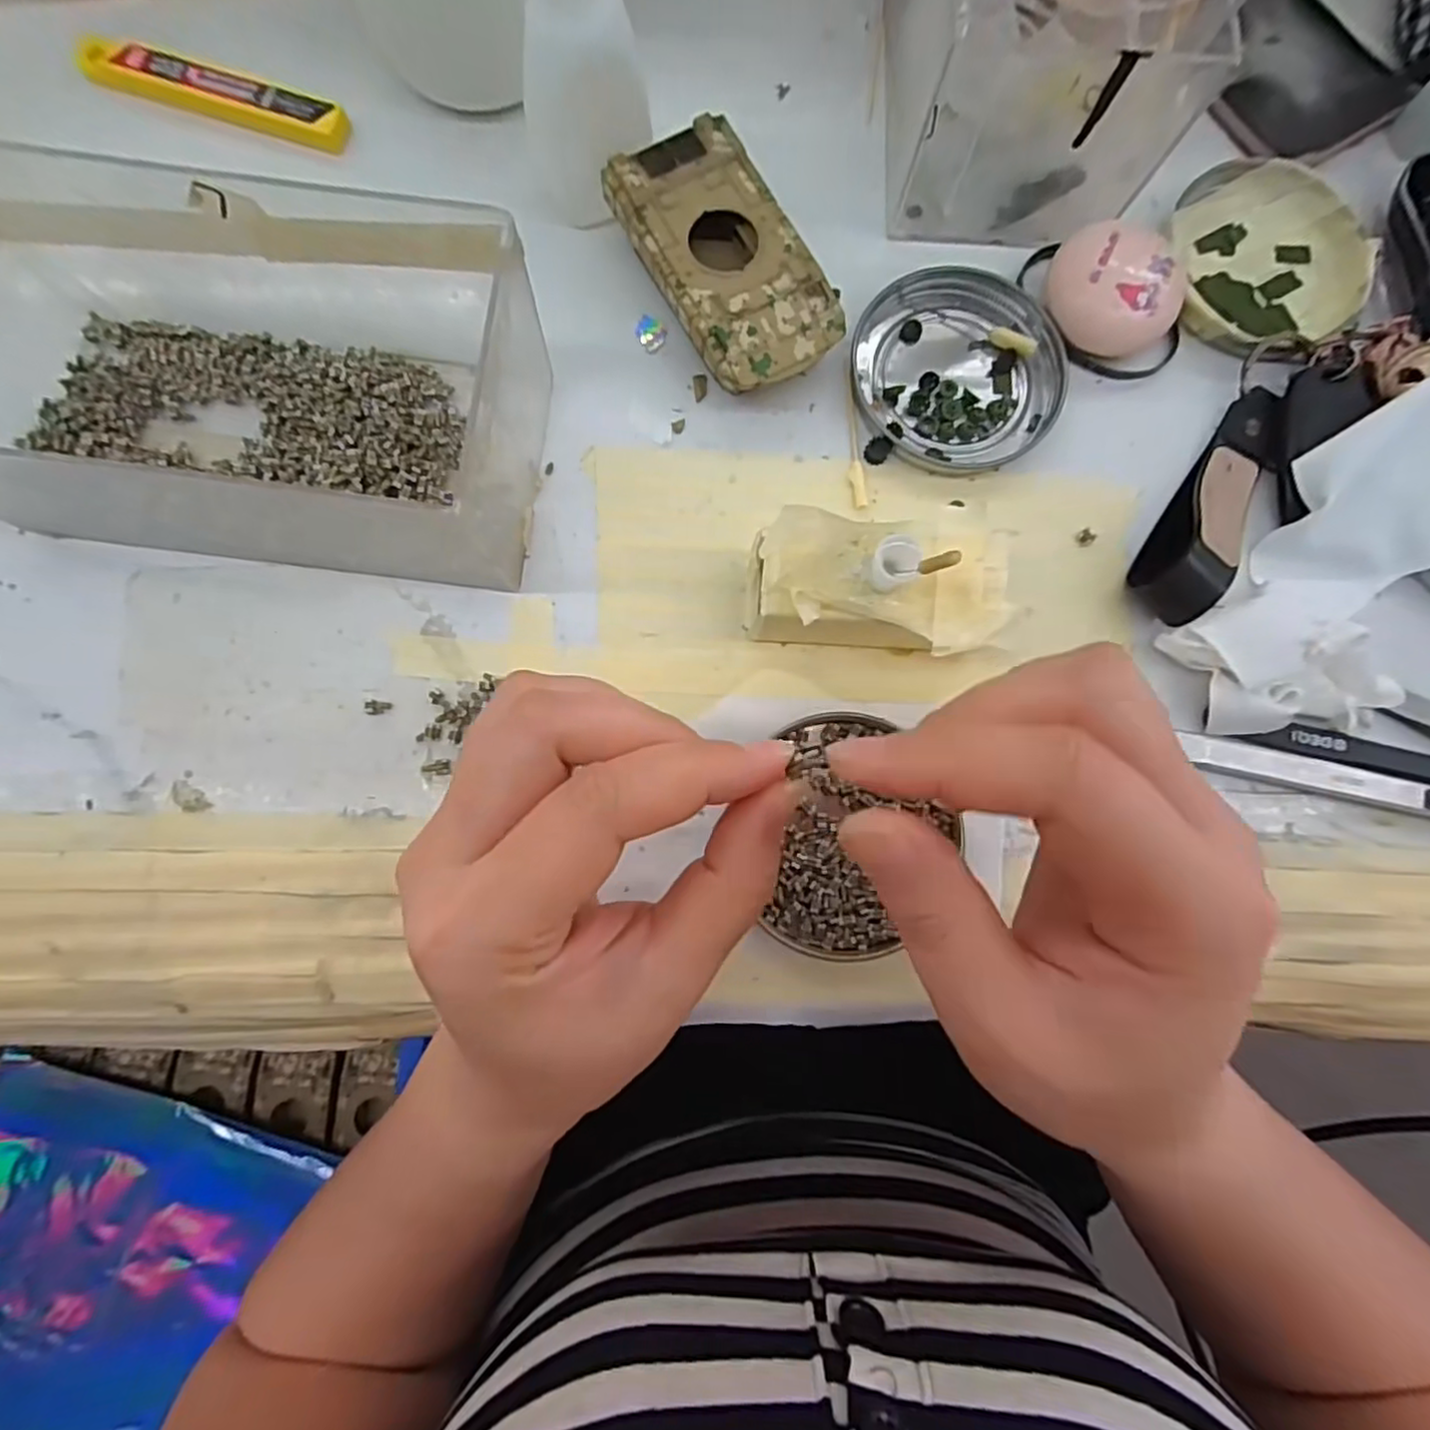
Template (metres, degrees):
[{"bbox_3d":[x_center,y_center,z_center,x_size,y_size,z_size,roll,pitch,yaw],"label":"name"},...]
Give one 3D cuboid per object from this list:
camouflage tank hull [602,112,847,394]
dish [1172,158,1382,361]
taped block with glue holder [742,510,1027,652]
[{"bbox_3d":[0.003,-0.161,0.253,0.053,0.025,0.095,-30,84,-6],"label":"camouflage tank hull"},{"bbox_3d":[0.216,-0.181,0.272,0.078,0.012,0.075,0,82,-2],"label":"dish"},{"bbox_3d":[0.052,-0.040,0.228,0.081,0.045,0.042,0,82,-2],"label":"taped block with glue holder"}]

